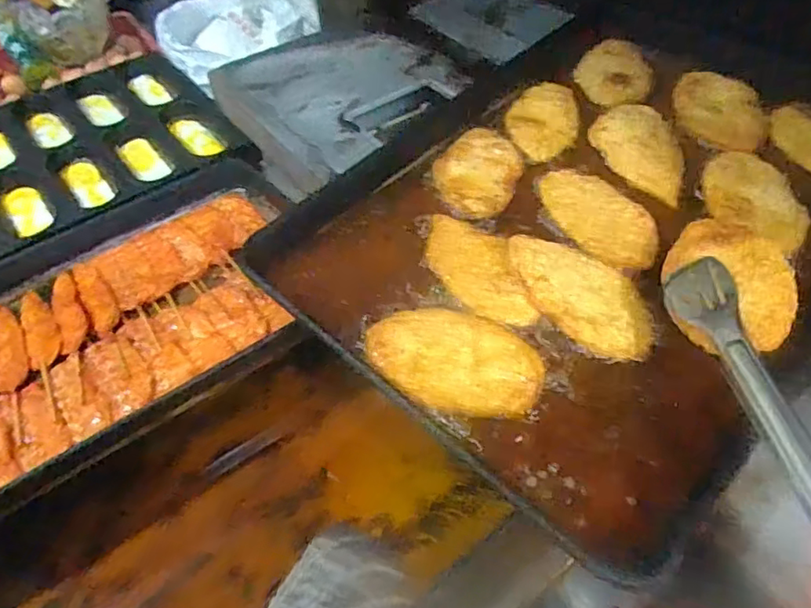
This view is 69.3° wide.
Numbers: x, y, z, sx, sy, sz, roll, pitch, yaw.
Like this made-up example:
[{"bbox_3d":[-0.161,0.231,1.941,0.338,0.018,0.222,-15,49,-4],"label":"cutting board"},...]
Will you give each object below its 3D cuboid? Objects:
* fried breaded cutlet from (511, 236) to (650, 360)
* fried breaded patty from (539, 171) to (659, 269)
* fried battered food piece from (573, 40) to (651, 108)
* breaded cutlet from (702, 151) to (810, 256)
[{"bbox_3d":[0.146,-0.013,0.486,0.079,0.017,0.136,-33,57,-22],"label":"fried breaded cutlet"},{"bbox_3d":[0.178,-0.084,0.548,0.071,0.008,0.143,-22,54,-14],"label":"fried breaded patty"},{"bbox_3d":[0.246,-0.280,0.698,0.081,0.017,0.129,1,51,3],"label":"fried battered food piece"},{"bbox_3d":[0.323,-0.098,0.551,0.073,0.018,0.116,-7,51,-3],"label":"breaded cutlet"}]

